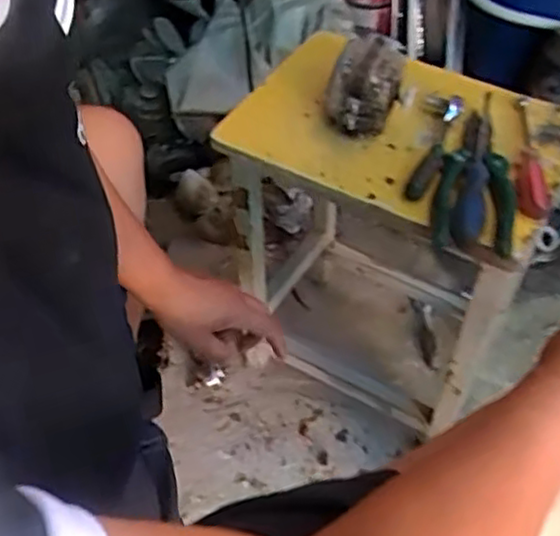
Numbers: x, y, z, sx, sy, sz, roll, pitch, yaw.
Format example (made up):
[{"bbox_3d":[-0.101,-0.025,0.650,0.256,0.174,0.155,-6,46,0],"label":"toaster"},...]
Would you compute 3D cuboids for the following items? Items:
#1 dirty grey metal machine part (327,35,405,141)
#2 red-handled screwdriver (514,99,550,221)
[{"bbox_3d":[0.082,-0.172,0.694,0.069,0.086,0.067,5,44,7],"label":"dirty grey metal machine part"},{"bbox_3d":[0.241,-0.110,0.694,0.029,0.028,0.166,4,44,6],"label":"red-handled screwdriver"}]

